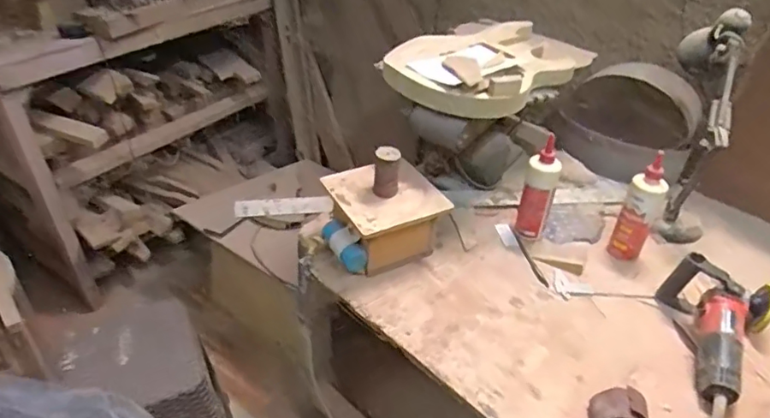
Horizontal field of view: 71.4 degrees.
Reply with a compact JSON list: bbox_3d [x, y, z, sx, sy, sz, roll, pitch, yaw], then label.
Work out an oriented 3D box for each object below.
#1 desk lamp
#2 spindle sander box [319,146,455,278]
[{"bbox_3d":[0.670,-0.169,1.143,0.105,0.442,0.289,11,39,10],"label":"desk lamp"},{"bbox_3d":[-0.003,-0.005,1.073,0.213,0.215,0.176,-15,41,-21],"label":"spindle sander box"}]

